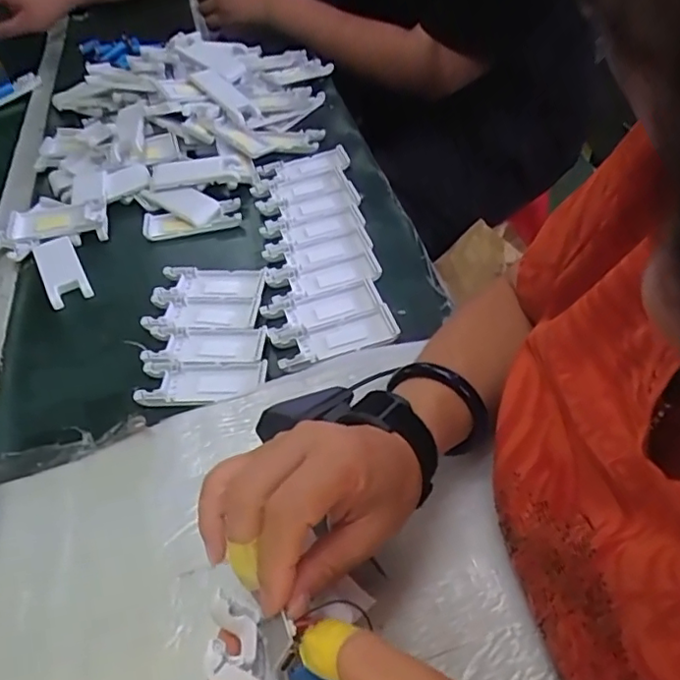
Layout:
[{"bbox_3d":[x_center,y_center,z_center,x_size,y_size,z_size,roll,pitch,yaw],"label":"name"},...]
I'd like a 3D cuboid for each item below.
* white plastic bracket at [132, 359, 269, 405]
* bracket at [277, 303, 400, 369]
[{"bbox_3d":[-0.112,0.031,0.477,0.101,0.009,0.041,-4,47,4],"label":"white plastic bracket"},{"bbox_3d":[-0.002,-0.001,0.491,0.103,0.008,0.042,-17,48,-8],"label":"bracket"}]

